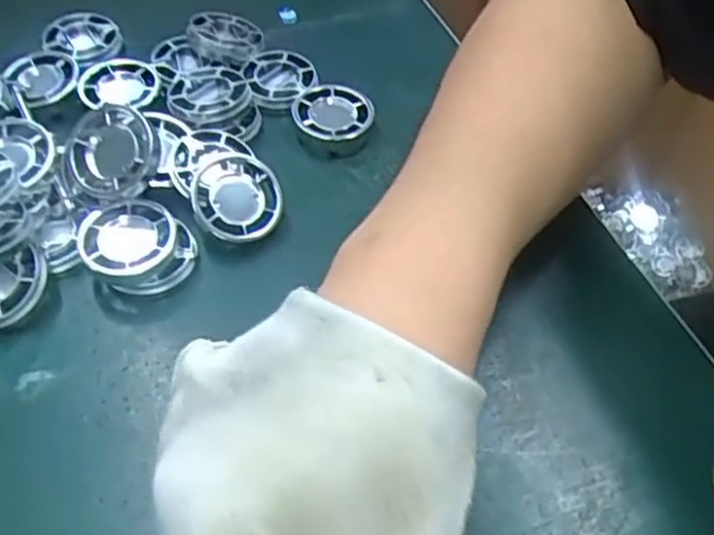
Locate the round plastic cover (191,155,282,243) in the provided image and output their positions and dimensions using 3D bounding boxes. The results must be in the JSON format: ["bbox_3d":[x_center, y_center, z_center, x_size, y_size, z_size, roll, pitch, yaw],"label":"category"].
[{"bbox_3d":[-0.051,-0.030,0.320,0.037,0.005,0.040,2,74,-7],"label":"round plastic cover"}]

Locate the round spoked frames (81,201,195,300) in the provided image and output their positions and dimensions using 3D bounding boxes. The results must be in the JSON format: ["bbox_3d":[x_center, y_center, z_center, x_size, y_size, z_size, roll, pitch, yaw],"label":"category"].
[{"bbox_3d":[-0.089,-0.007,0.307,0.042,0.022,0.037,-2,53,-4],"label":"round spoked frames"}]

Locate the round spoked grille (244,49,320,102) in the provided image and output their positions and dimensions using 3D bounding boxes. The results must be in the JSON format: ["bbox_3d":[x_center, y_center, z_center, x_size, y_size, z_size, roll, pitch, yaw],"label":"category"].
[{"bbox_3d":[-0.040,-0.098,0.384,0.037,0.012,0.037,1,53,-2],"label":"round spoked grille"}]

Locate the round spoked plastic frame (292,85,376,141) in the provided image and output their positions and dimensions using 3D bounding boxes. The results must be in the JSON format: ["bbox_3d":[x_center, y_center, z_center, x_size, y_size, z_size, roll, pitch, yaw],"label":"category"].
[{"bbox_3d":[-0.010,-0.075,0.364,0.039,0.008,0.036,0,55,-1],"label":"round spoked plastic frame"}]

